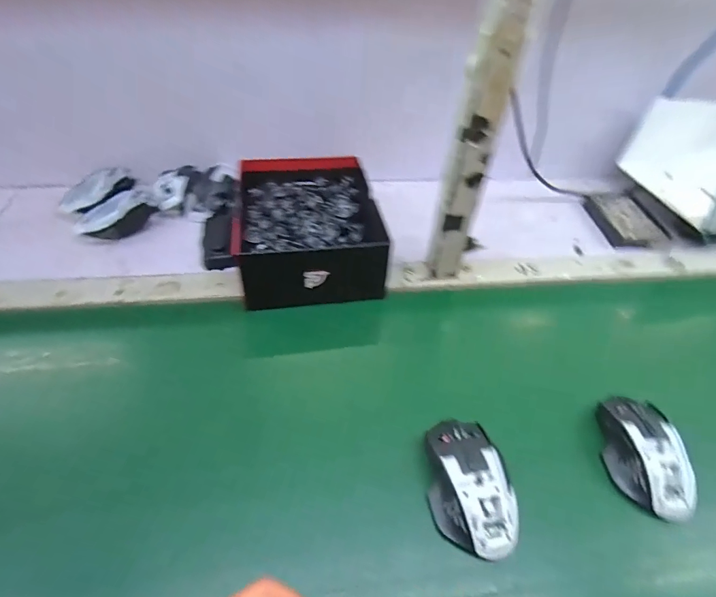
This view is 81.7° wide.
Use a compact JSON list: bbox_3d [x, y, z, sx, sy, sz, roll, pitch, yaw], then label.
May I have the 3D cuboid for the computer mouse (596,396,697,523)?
[{"bbox_3d":[0.279,0.148,0.404,0.064,0.035,0.113,2,45,-2],"label":"computer mouse"}]

